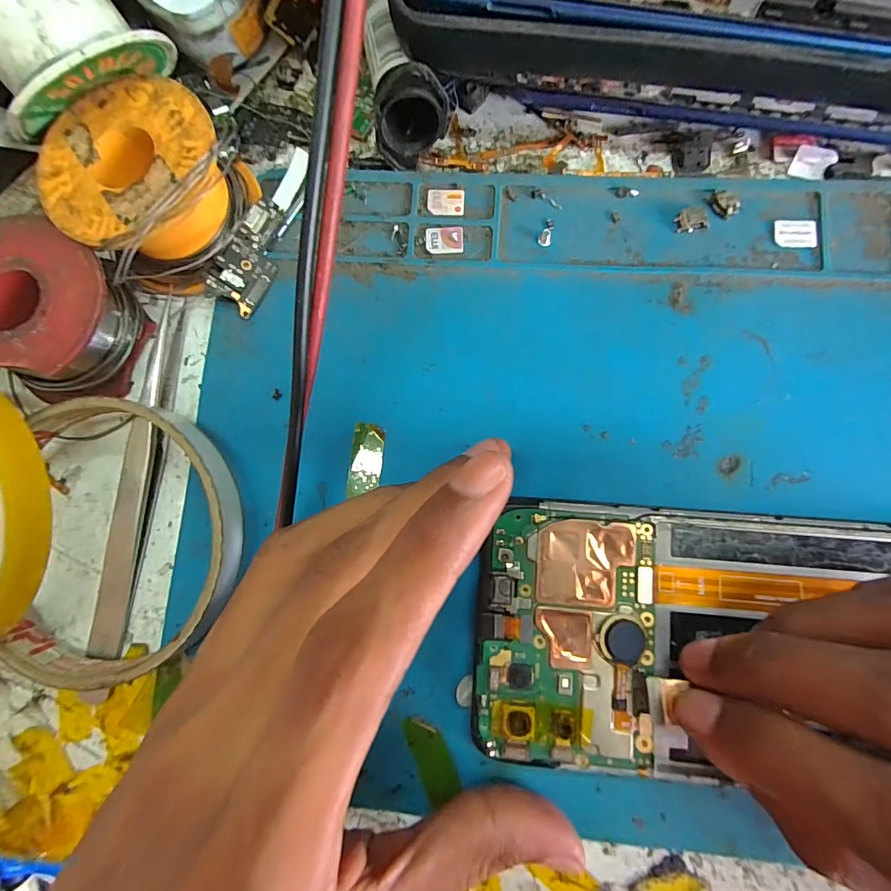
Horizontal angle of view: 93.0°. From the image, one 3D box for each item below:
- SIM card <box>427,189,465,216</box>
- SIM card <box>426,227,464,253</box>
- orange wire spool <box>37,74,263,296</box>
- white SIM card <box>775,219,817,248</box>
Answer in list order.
[{"bbox_3d":[0.000,-0.082,0.143,0.012,0.004,0.009,1,86,0],"label":"SIM card"},{"bbox_3d":[0.000,-0.068,0.141,0.013,0.004,0.009,1,85,2],"label":"SIM card"},{"bbox_3d":[-0.087,-0.075,0.132,0.050,0.028,0.058,-27,81,-1],"label":"orange wire spool"},{"bbox_3d":[0.111,-0.067,0.134,0.012,0.004,0.009,3,90,9],"label":"white SIM card"}]

